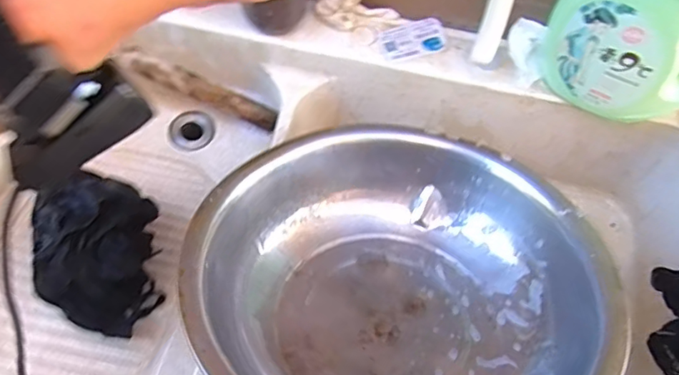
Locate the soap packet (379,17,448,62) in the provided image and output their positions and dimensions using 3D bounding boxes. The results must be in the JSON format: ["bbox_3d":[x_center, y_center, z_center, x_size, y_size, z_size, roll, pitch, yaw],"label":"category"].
[{"bbox_3d":[0.097,-0.194,0.689,0.090,0.008,0.050,-19,69,-10],"label":"soap packet"}]

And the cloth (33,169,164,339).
[{"bbox_3d":[-0.258,0.069,0.560,0.114,0.067,0.178,-8,67,-6],"label":"cloth"}]

